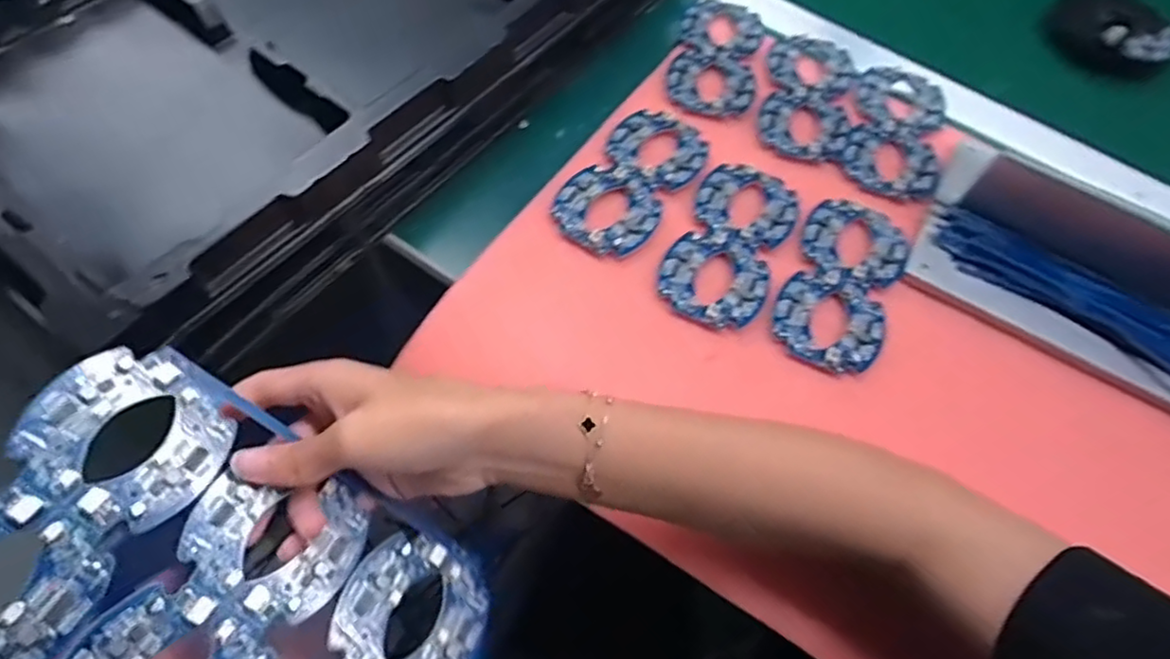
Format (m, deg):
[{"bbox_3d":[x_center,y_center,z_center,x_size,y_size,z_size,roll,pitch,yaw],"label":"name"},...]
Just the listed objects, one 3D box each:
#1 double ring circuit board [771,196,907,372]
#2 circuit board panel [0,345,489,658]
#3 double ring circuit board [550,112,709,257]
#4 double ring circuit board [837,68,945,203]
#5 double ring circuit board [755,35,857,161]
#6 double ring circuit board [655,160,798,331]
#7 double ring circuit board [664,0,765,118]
[{"bbox_3d":[0.161,-0.032,0.409,0.067,0.006,0.125,23,62,11],"label":"double ring circuit board"},{"bbox_3d":[-0.141,0.108,0.256,0.199,0.007,0.135,40,51,-14],"label":"circuit board panel"},{"bbox_3d":[0.033,-0.103,0.439,0.065,0.007,0.127,33,64,13],"label":"double ring circuit board"},{"bbox_3d":[0.226,-0.148,0.474,0.067,0.006,0.120,23,62,7],"label":"double ring circuit board"},{"bbox_3d":[0.167,-0.180,0.489,0.066,0.007,0.131,18,61,5],"label":"double ring circuit board"},{"bbox_3d":[0.094,-0.057,0.419,0.067,0.006,0.125,24,62,11],"label":"double ring circuit board"},{"bbox_3d":[0.102,-0.215,0.505,0.065,0.005,0.128,15,61,3],"label":"double ring circuit board"}]

